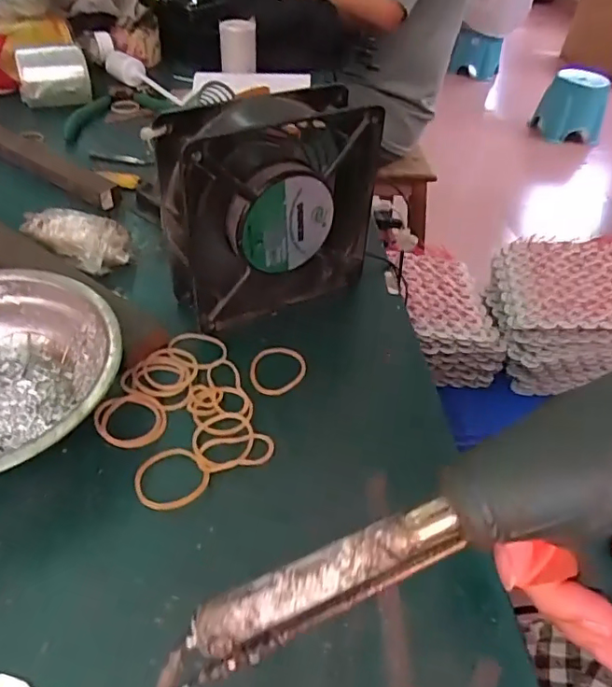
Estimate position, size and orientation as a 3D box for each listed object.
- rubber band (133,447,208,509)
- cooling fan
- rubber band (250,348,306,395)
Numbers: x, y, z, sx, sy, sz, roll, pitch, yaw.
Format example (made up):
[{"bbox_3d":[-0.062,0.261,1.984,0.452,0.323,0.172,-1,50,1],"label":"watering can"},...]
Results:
[{"bbox_3d":[-0.063,0.062,0.256,0.033,0.004,0.031,4,43,-3],"label":"rubber band"},{"bbox_3d":[-0.019,-0.078,0.326,0.122,0.120,0.041,-20,49,-26],"label":"cooling fan"},{"bbox_3d":[-0.016,0.015,0.313,0.031,0.004,0.034,4,43,-3],"label":"rubber band"}]

